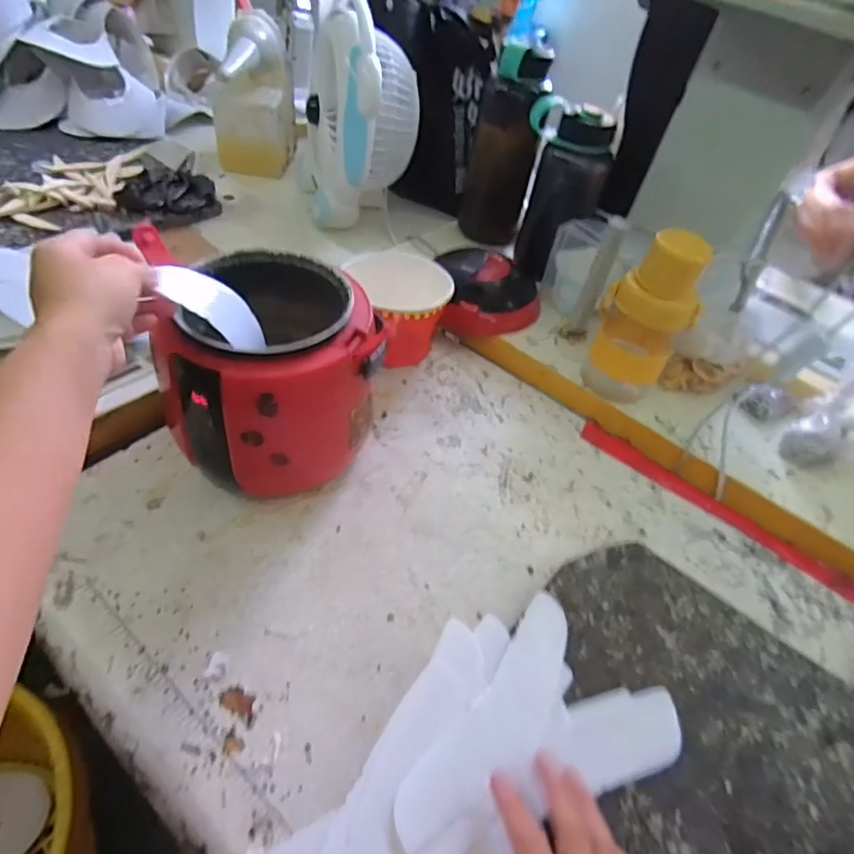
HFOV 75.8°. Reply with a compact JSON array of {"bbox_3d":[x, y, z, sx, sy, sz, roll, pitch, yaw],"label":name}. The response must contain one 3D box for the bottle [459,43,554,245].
[{"bbox_3d":[0.101,-0.366,0.748,0.091,0.245,0.078,11,46,1],"label":"bottle"}]

